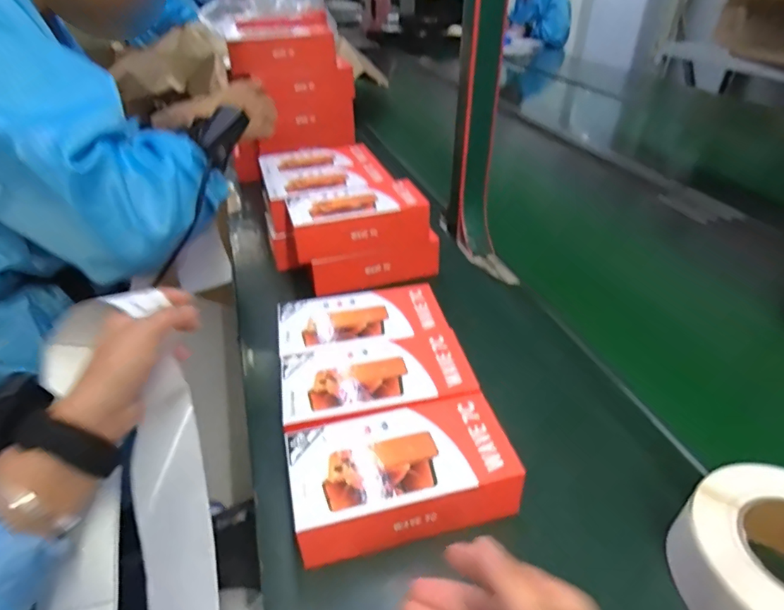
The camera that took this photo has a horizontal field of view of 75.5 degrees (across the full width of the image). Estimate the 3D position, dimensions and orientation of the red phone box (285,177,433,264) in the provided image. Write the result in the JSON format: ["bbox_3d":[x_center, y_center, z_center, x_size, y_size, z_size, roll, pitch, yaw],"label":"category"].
[{"bbox_3d":[-0.054,-0.118,0.699,0.194,0.060,0.101,-12,37,-18],"label":"red phone box"}]

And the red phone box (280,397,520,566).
[{"bbox_3d":[0.008,0.146,0.426,0.181,0.058,0.106,-6,36,-11],"label":"red phone box"}]

